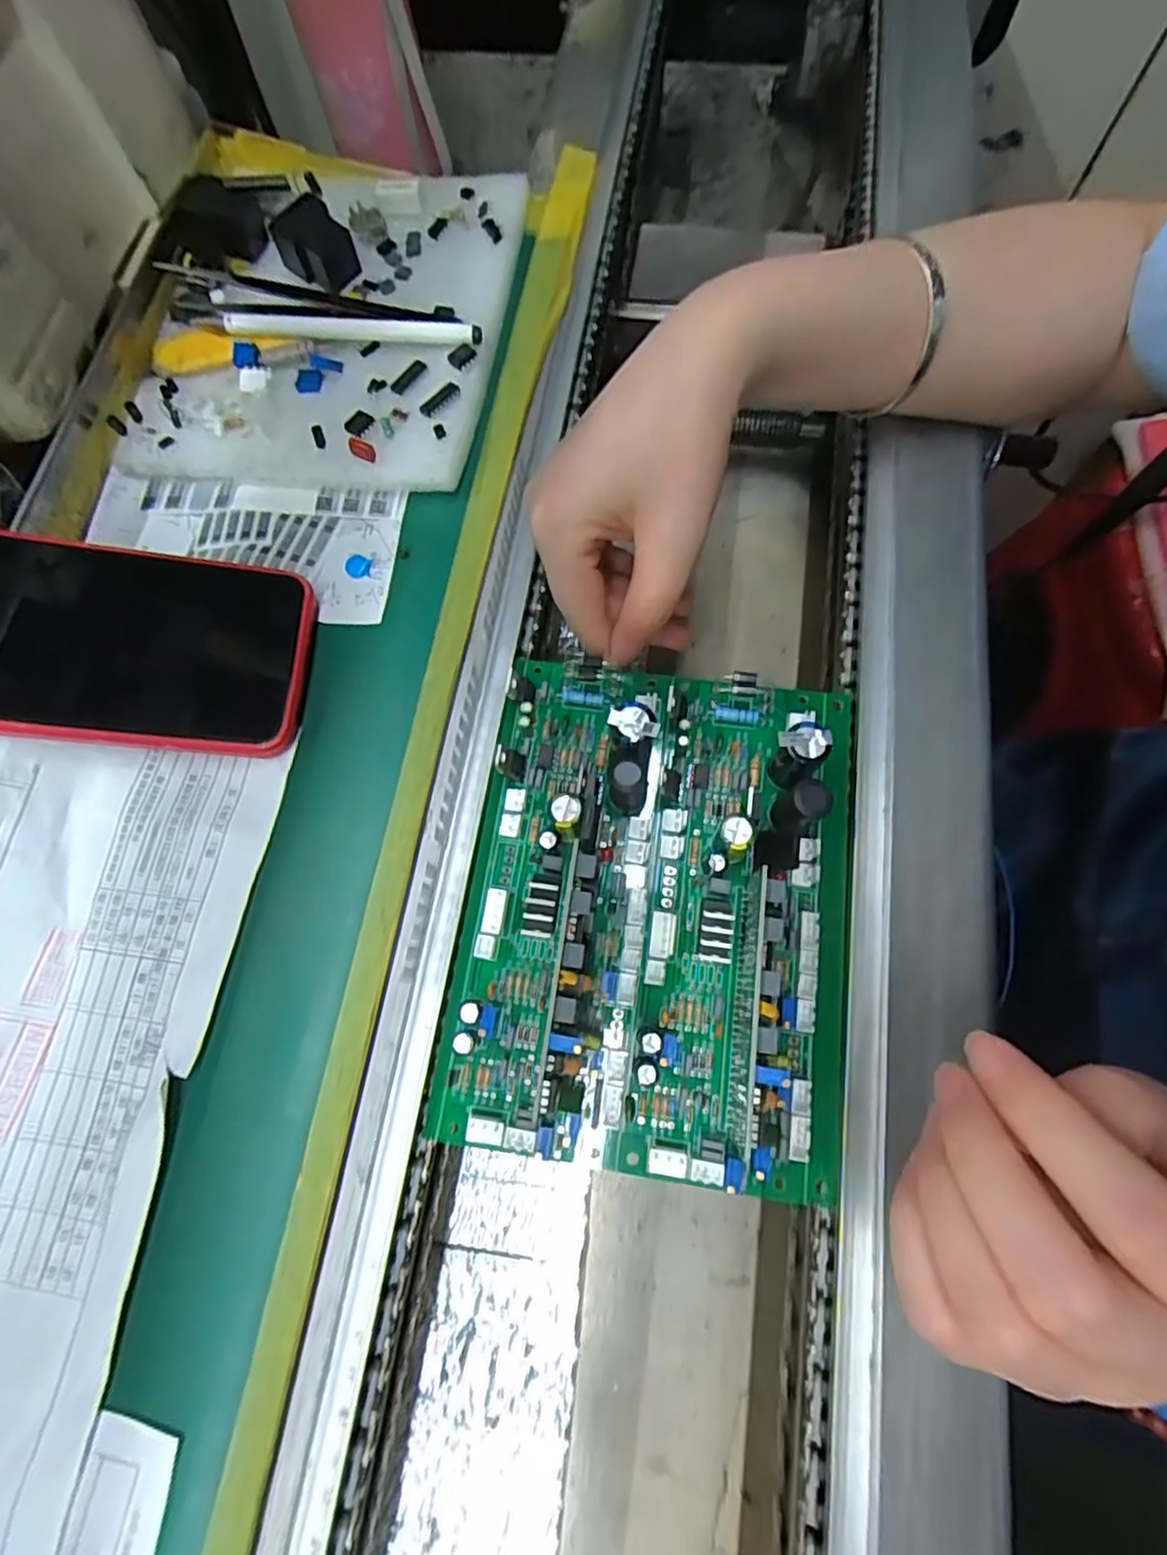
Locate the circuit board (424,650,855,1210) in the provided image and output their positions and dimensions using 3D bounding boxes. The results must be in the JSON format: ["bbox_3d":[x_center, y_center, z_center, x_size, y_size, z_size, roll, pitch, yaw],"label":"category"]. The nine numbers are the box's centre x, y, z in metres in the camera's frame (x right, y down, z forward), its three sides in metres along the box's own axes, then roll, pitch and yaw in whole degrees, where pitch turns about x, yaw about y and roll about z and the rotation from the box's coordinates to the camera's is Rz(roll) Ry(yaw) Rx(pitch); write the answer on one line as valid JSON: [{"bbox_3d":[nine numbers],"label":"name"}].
[{"bbox_3d":[0.027,0.040,0.234,0.136,0.035,0.177,8,73,3],"label":"circuit board"}]

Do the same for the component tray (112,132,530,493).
[{"bbox_3d":[-0.120,-0.216,0.304,0.160,0.018,0.181,8,73,4],"label":"component tray"}]

